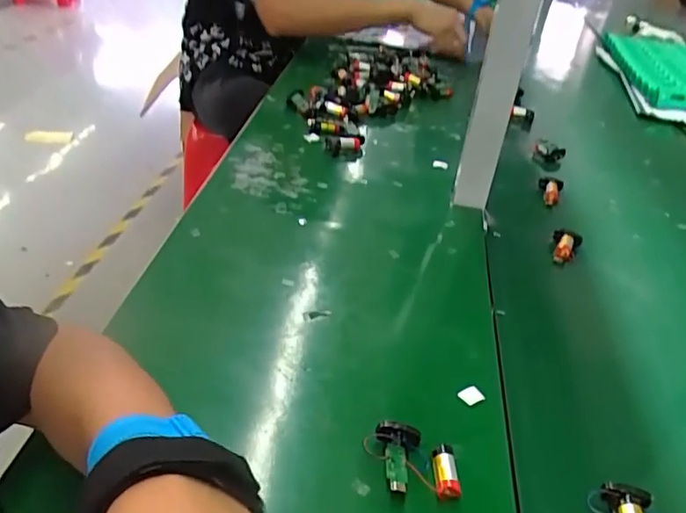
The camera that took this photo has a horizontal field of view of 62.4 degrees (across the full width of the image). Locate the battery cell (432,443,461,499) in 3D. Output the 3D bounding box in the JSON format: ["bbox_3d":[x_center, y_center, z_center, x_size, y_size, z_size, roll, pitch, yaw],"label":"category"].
[{"bbox_3d":[0.073,0.153,0.404,0.016,0.013,0.035,3,36,-3],"label":"battery cell"}]

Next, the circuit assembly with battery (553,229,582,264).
[{"bbox_3d":[0.266,-0.012,0.677,0.031,0.020,0.047,20,38,19],"label":"circuit assembly with battery"}]

